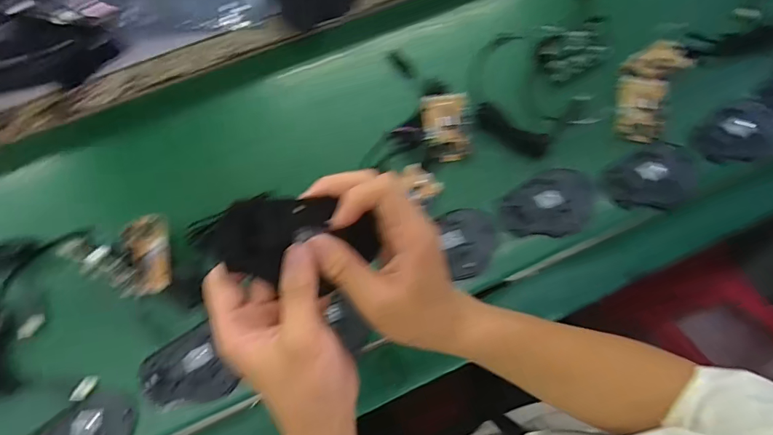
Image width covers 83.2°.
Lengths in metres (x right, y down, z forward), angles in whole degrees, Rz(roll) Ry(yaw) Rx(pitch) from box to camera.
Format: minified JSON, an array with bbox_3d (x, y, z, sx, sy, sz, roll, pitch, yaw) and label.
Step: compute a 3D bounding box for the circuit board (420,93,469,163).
[{"bbox_3d":[0.071,-0.111,0.523,0.054,0.007,0.085,-1,70,-2],"label":"circuit board"}]

